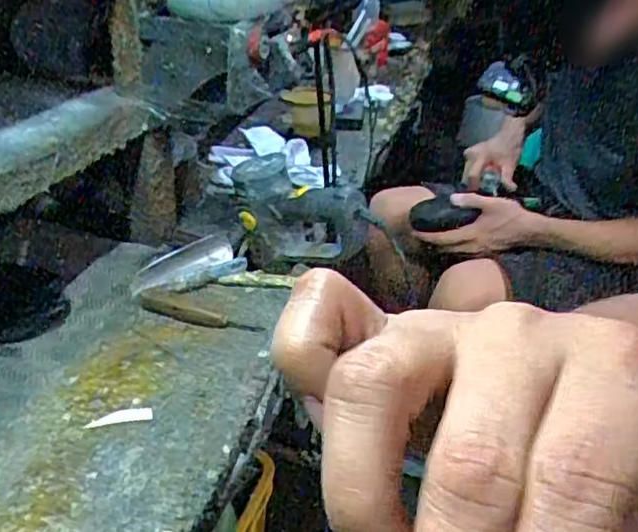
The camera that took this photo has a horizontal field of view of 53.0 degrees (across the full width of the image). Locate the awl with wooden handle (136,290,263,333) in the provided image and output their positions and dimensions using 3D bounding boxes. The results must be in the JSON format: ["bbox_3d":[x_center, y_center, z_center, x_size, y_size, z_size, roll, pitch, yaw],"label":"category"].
[{"bbox_3d":[-0.134,0.050,0.705,0.149,0.019,0.027,13,32,10],"label":"awl with wooden handle"}]

